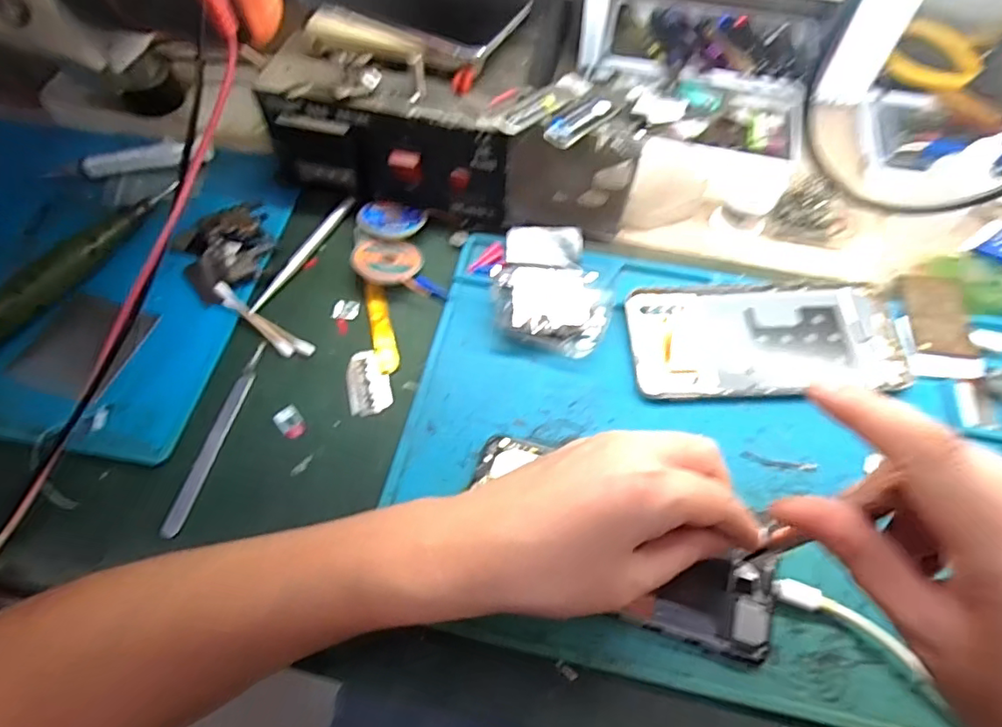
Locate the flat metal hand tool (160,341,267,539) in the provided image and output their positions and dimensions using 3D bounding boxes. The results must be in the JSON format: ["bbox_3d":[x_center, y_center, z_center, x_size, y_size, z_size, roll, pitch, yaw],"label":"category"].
[{"bbox_3d":[-0.162,0.039,0.317,0.011,0.004,0.118,9,61,5],"label":"flat metal hand tool"}]

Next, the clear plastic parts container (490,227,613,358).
[{"bbox_3d":[0.033,-0.048,0.352,0.072,0.026,0.077,13,61,7],"label":"clear plastic parts container"}]

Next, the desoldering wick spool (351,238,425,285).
[{"bbox_3d":[-0.076,-0.067,0.371,0.044,0.015,0.038,3,60,2],"label":"desoldering wick spool"}]

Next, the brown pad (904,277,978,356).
[{"bbox_3d":[0.278,-0.031,0.354,0.036,0.005,0.061,9,61,5],"label":"brown pad"}]

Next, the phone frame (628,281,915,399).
[{"bbox_3d":[0.163,-0.015,0.343,0.161,0.010,0.074,0,60,0],"label":"phone frame"}]

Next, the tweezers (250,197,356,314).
[{"bbox_3d":[-0.137,-0.077,0.387,0.010,0.006,0.112,25,63,14],"label":"tweezers"}]

